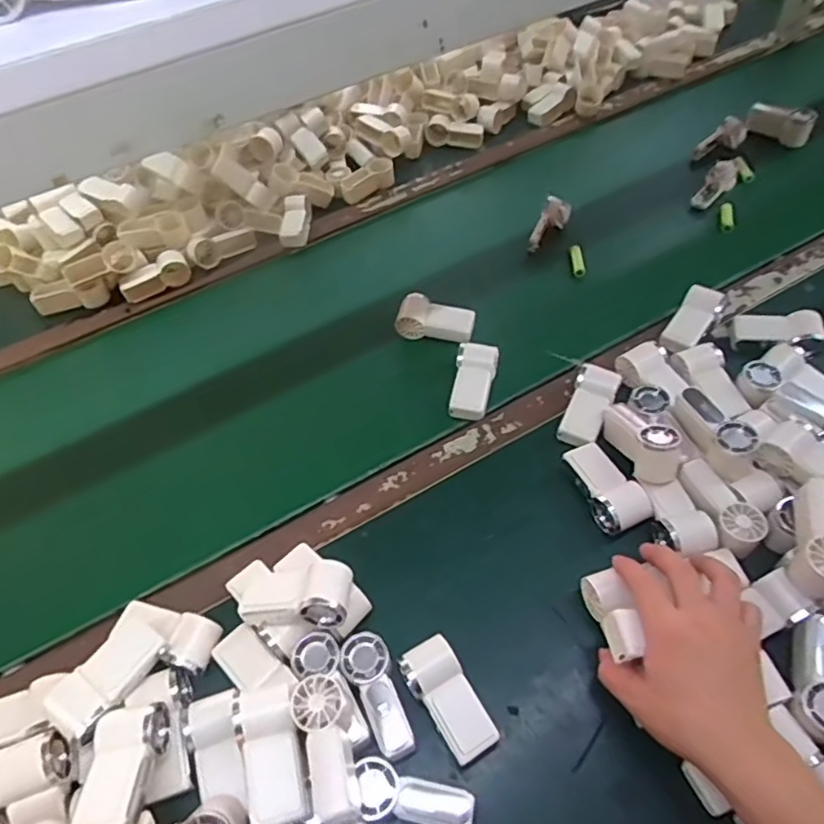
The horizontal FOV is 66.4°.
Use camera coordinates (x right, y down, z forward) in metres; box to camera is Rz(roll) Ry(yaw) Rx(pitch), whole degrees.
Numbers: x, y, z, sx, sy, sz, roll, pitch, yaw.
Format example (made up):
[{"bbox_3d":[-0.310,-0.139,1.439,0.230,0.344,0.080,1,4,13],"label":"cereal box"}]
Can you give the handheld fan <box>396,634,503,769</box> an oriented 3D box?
[{"bbox_3d":[0.029,0.236,0.519,0.046,0.038,0.095,-26,55,-15],"label":"handheld fan"}]

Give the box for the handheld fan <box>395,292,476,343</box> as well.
[{"bbox_3d":[0.030,-0.114,0.779,0.094,0.030,0.051,10,54,11],"label":"handheld fan"}]

